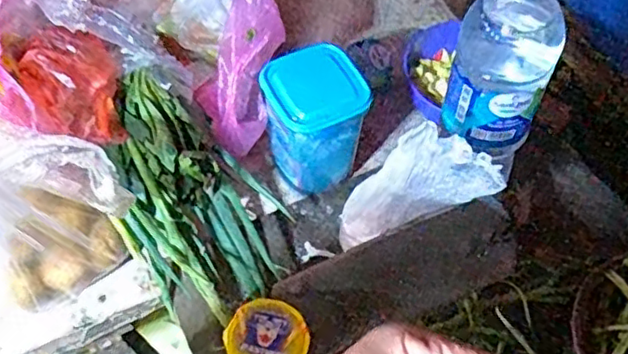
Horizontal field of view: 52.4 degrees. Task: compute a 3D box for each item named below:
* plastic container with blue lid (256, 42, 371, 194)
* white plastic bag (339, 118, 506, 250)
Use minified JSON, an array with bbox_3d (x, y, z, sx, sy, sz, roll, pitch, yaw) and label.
[{"bbox_3d":[0.001,-0.061,0.714,0.106,0.139,0.087,-16,58,-7],"label":"plastic container with blue lid"},{"bbox_3d":[0.078,0.014,0.569,0.084,0.171,0.049,22,55,-23],"label":"white plastic bag"}]

